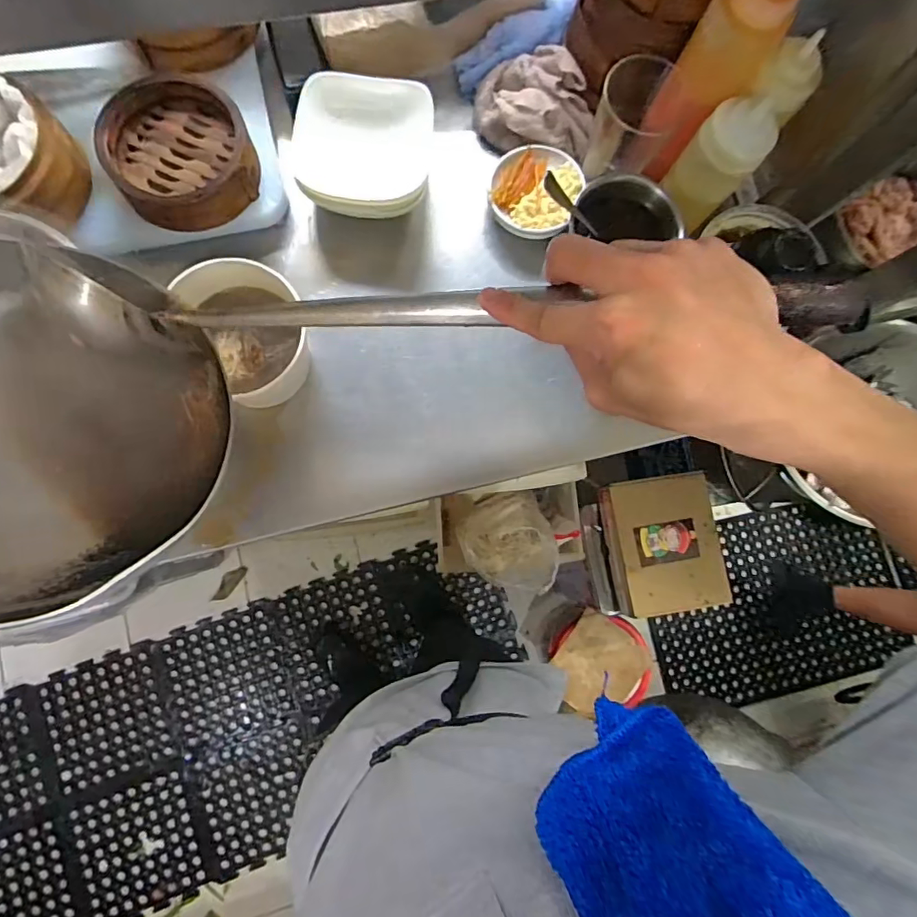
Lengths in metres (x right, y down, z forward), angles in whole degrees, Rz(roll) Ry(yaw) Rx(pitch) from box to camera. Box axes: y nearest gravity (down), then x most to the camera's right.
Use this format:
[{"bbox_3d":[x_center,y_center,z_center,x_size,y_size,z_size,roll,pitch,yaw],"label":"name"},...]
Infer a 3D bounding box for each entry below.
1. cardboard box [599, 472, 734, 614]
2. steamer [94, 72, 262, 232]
[{"bbox_3d":[0.427,0.176,1.058,0.220,0.069,0.271,-9,84,-6],"label":"cardboard box"},{"bbox_3d":[-0.296,-0.330,0.545,0.141,0.049,0.144,1,83,-5],"label":"steamer"}]

